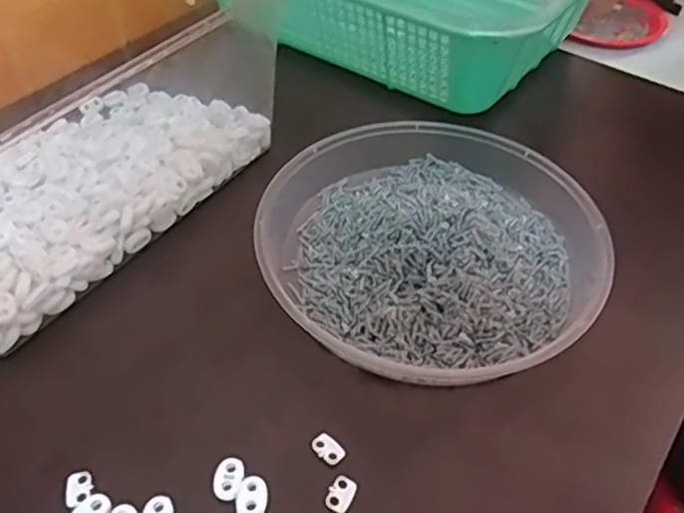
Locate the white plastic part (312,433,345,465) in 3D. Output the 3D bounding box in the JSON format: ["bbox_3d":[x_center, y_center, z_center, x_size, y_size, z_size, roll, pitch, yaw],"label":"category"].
[{"bbox_3d":[-0.008,0.107,0.362,0.012,0.004,0.019,-35,56,-28],"label":"white plastic part"}]

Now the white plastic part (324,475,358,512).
[{"bbox_3d":[0.000,0.126,0.345,0.014,0.004,0.019,20,50,18],"label":"white plastic part"}]

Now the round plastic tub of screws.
[{"bbox_3d":[0.058,-0.019,0.447,0.225,0.041,0.226,0,47,0],"label":"round plastic tub of screws"}]

